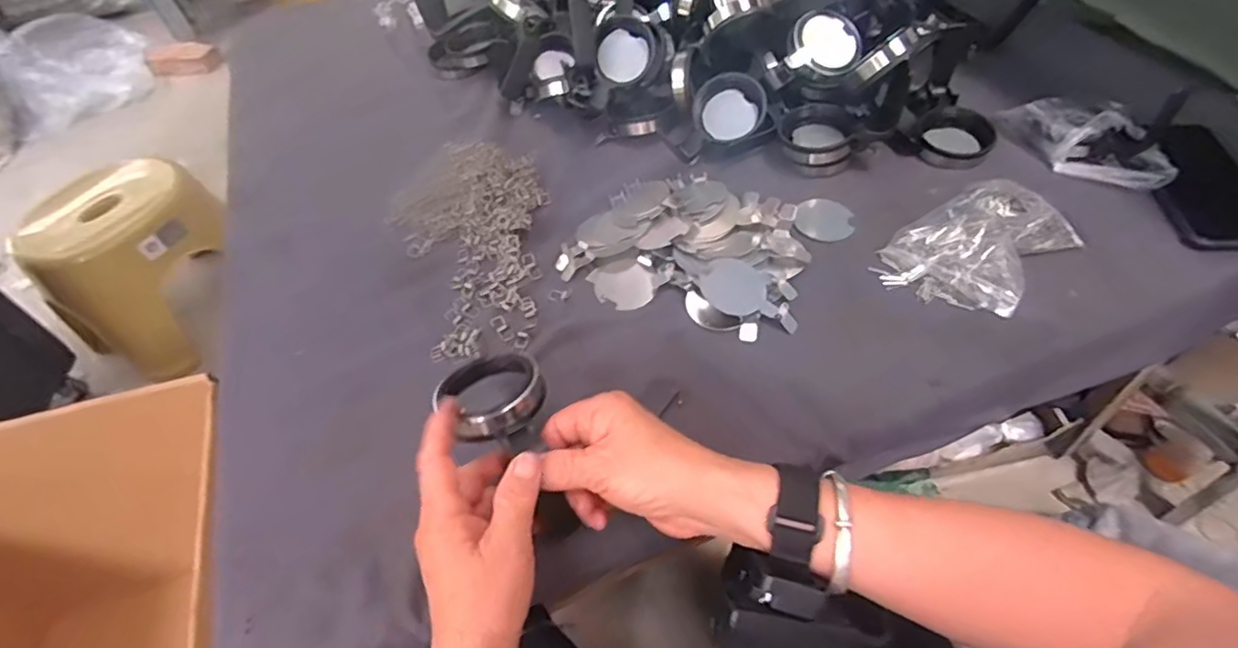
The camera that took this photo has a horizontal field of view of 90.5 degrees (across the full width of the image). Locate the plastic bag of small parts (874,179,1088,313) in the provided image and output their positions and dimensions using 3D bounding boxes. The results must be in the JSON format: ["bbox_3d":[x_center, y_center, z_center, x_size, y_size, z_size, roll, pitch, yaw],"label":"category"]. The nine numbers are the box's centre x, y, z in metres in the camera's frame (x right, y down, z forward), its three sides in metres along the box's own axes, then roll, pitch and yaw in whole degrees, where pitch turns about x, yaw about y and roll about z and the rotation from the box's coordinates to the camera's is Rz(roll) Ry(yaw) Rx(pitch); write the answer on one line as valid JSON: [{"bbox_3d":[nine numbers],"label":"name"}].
[{"bbox_3d":[0.299,-0.072,0.509,0.143,0.032,0.107,-37,56,-22],"label":"plastic bag of small parts"}]

